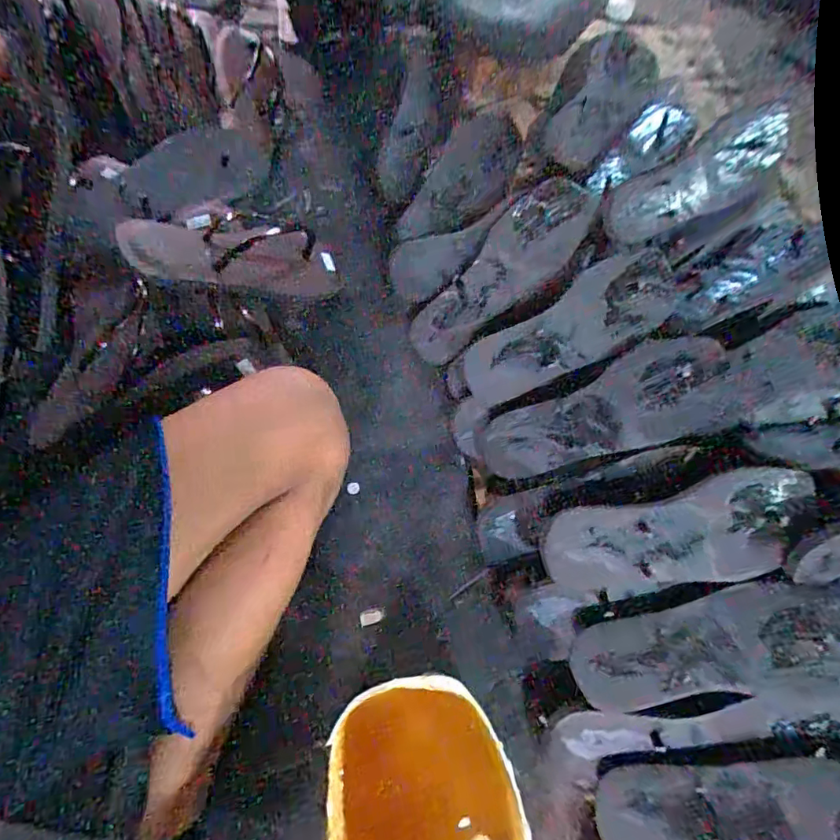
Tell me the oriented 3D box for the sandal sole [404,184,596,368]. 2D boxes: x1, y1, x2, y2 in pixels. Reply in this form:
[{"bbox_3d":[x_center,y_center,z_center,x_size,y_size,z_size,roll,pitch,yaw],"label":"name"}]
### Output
[{"bbox_3d":[0.091,-0.163,0.562,0.091,0.033,0.265,38,71,12],"label":"sandal sole"}]

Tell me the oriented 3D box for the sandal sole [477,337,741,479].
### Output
[{"bbox_3d":[0.180,-0.005,0.511,0.245,0.030,0.093,-19,69,4],"label":"sandal sole"}]

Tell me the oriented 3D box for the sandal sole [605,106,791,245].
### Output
[{"bbox_3d":[0.301,-0.257,0.565,0.205,0.025,0.078,-30,71,6],"label":"sandal sole"}]

